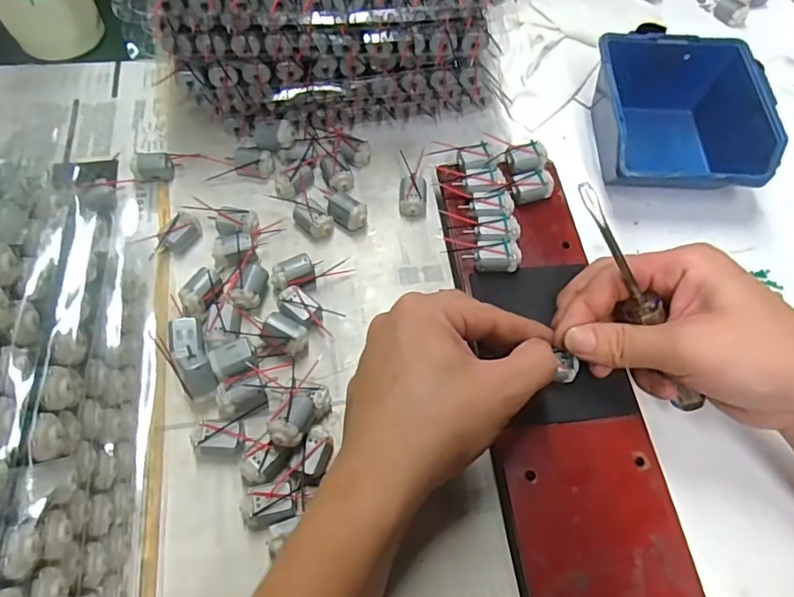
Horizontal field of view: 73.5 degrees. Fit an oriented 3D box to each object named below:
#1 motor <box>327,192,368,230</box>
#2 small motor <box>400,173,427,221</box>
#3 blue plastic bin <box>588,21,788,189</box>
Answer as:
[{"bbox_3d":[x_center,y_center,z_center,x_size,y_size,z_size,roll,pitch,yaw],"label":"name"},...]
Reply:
[{"bbox_3d":[-0.036,-0.061,0.379,0.029,0.018,0.019,35,66,16],"label":"motor"},{"bbox_3d":[0.012,-0.074,0.389,0.020,0.015,0.030,0,61,-2],"label":"small motor"},{"bbox_3d":[0.207,-0.129,0.398,0.111,0.058,0.130,7,61,1],"label":"blue plastic bin"}]

